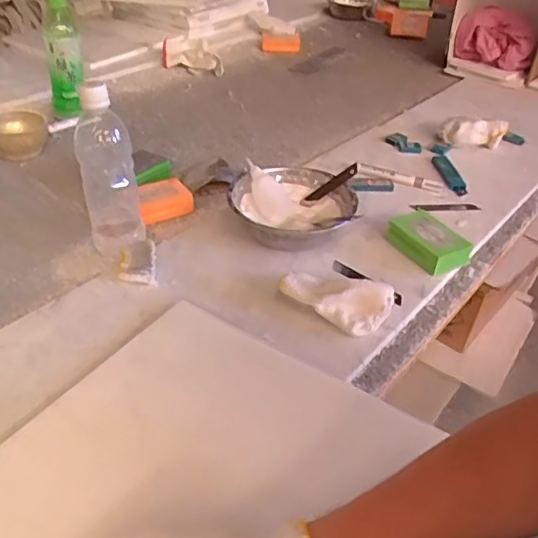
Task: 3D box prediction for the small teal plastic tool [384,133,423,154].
[{"bbox_3d":[0.227,-0.214,0.969,0.046,0.020,0.067,-29,49,-33],"label":"small teal plastic tool"}]

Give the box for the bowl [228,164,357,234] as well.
[{"bbox_3d":[0.030,-0.081,0.743,0.155,0.056,0.148,2,39,-1],"label":"bowl"}]

